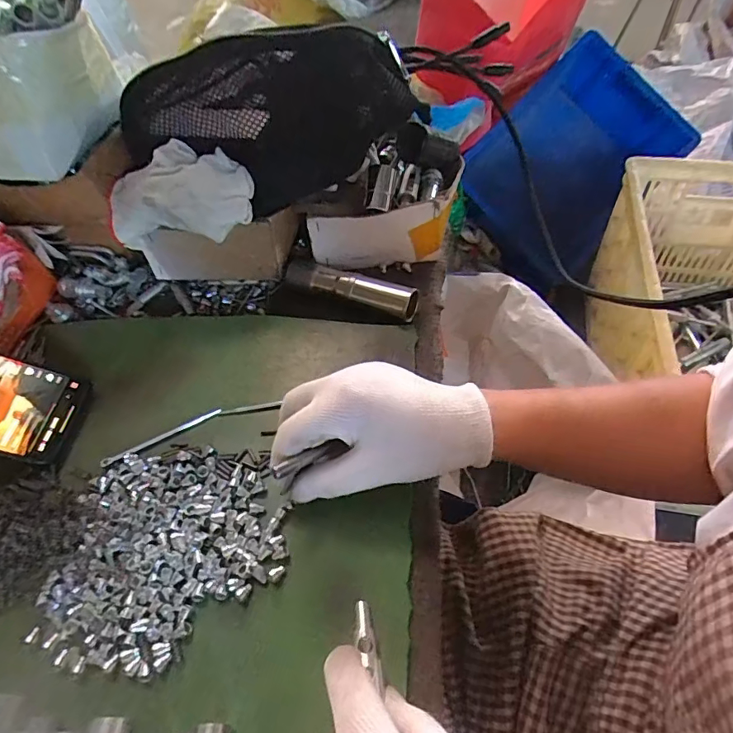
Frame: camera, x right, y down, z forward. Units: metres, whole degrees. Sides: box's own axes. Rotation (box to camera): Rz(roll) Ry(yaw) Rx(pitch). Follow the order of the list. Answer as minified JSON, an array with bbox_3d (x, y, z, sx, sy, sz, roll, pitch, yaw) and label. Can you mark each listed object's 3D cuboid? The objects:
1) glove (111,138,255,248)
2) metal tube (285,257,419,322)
[{"bbox_3d":[-0.152,-0.144,0.398,0.116,0.047,0.066,1,52,7],"label":"glove"},{"bbox_3d":[-0.015,-0.068,0.423,0.119,0.023,0.023,17,56,18],"label":"metal tube"}]

